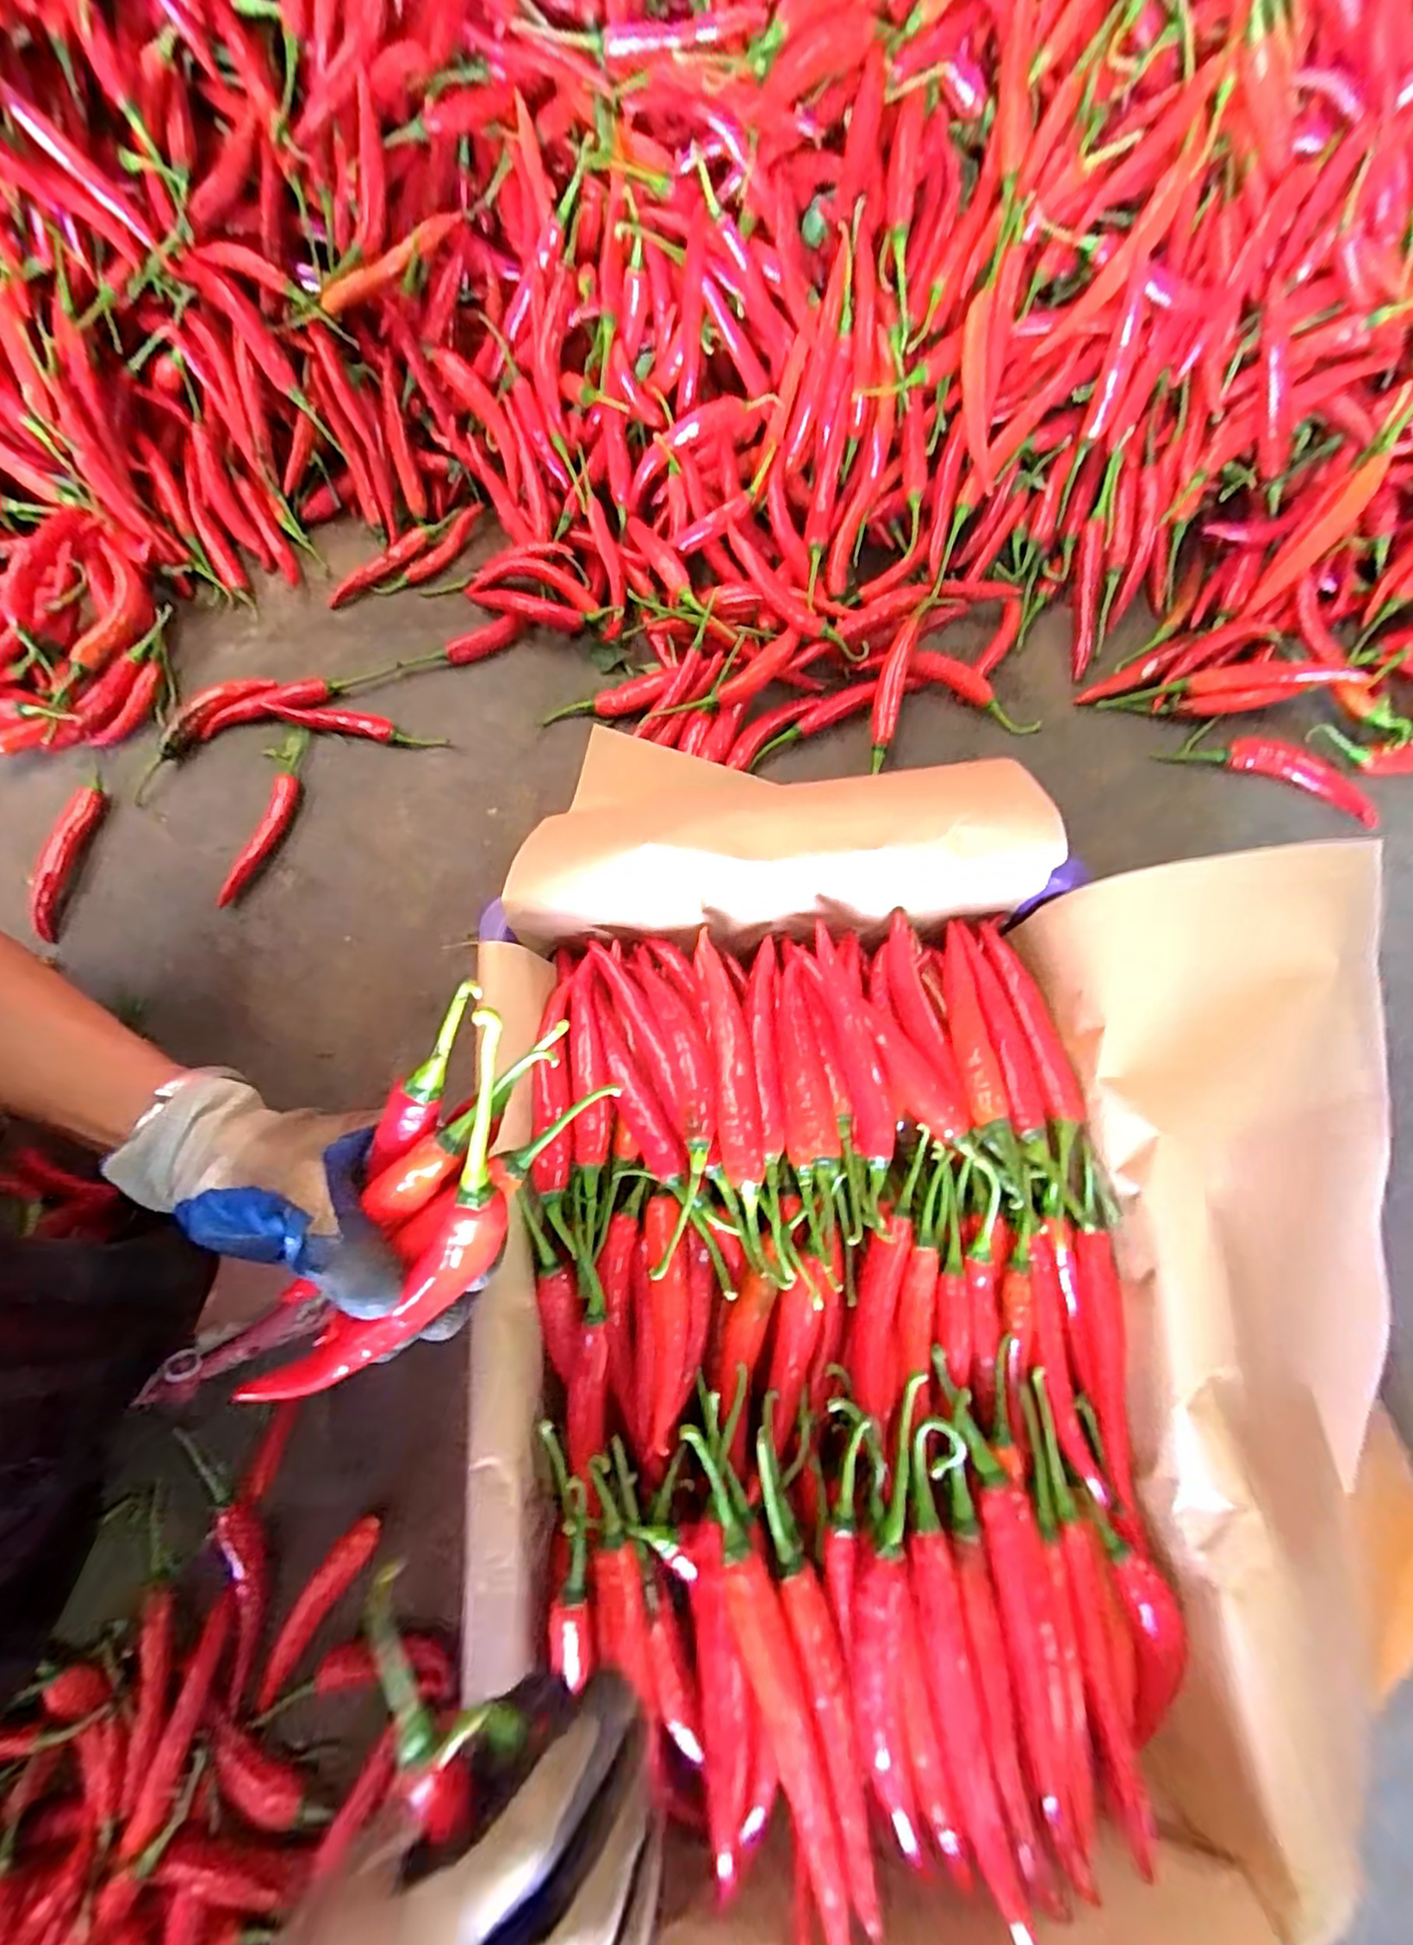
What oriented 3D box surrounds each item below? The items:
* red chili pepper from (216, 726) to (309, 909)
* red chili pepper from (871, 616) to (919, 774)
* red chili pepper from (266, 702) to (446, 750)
[{"bbox_3d":[-0.350,-0.127,0.524,0.035,0.016,0.153,7,75,4],"label":"red chili pepper"},{"bbox_3d":[0.138,-0.208,0.500,0.019,0.017,0.116,13,91,5],"label":"red chili pepper"},{"bbox_3d":[-0.285,-0.202,0.539,0.151,0.010,0.020,12,76,5],"label":"red chili pepper"}]

